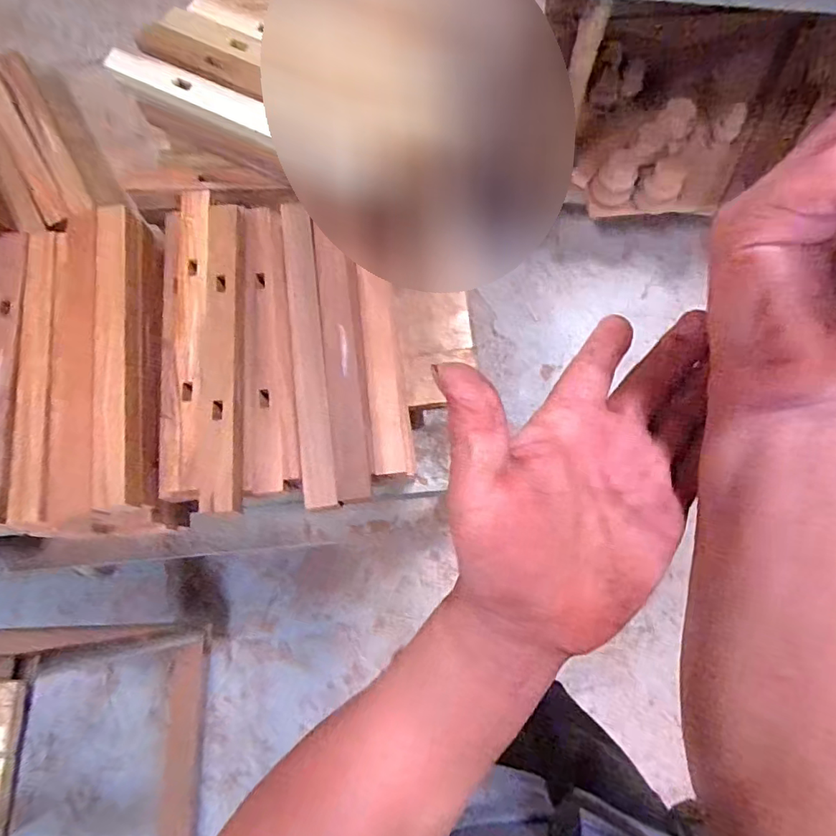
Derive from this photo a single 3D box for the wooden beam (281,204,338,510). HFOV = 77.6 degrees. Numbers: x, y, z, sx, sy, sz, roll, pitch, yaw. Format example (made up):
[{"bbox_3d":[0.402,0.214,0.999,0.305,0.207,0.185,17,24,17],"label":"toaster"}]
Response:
[{"bbox_3d":[-0.108,-0.073,0.516,0.035,0.022,0.322,-8,74,-2],"label":"wooden beam"}]

